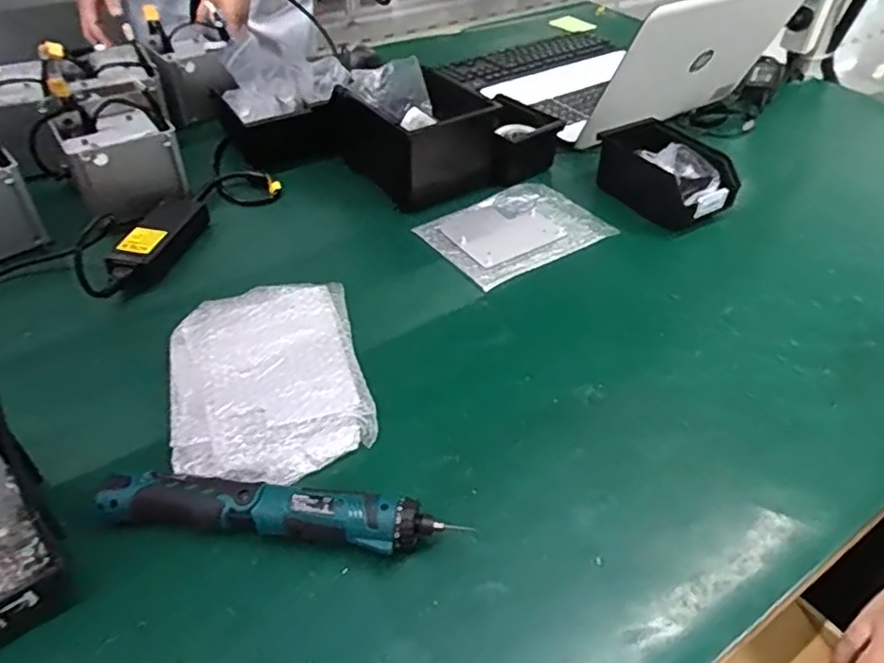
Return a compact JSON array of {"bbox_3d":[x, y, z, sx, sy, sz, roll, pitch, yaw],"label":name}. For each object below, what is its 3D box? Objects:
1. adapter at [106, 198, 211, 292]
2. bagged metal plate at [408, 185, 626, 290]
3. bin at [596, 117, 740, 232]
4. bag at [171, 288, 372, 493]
[{"bbox_3d":[-0.345,-0.113,0.761,0.056,0.036,0.178,7,45,6],"label":"adapter"},{"bbox_3d":[0.098,-0.134,0.820,0.224,0.007,0.154,-27,51,-26],"label":"bagged metal plate"},{"bbox_3d":[0.302,-0.215,0.854,0.094,0.105,0.180,-27,51,-26],"label":"bin"},{"bbox_3d":[-0.168,0.040,0.607,0.173,0.026,0.244,-10,46,-12],"label":"bag"}]

